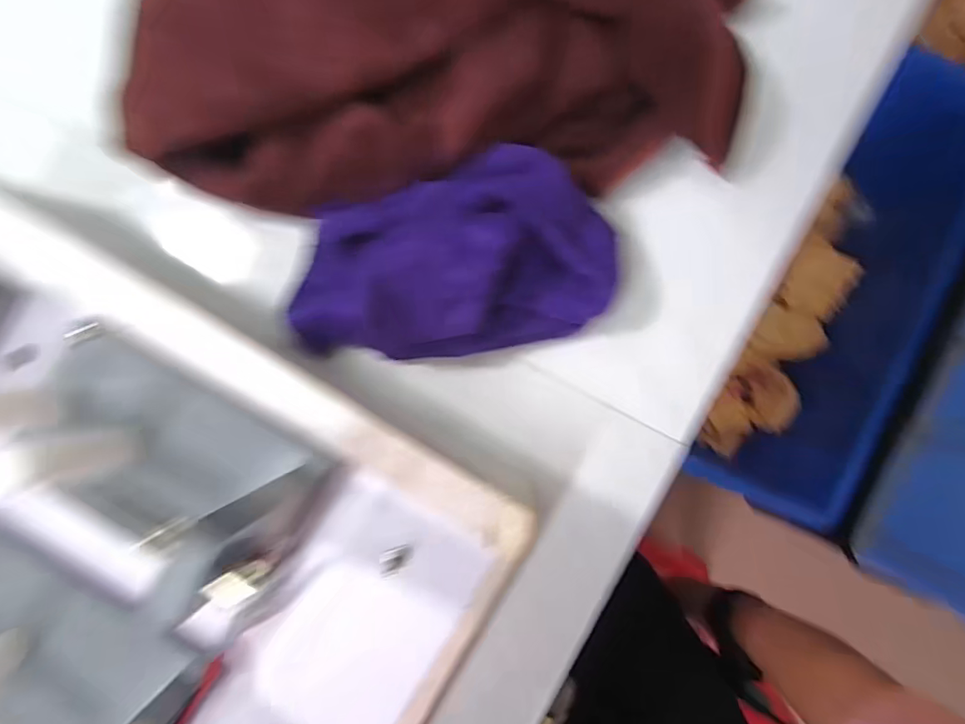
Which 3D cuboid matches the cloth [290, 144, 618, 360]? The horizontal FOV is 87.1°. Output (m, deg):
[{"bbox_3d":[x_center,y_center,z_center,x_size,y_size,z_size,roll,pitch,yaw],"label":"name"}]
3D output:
[{"bbox_3d":[-0.015,-0.045,0.244,0.167,0.057,0.087,-15,90,2],"label":"cloth"}]

